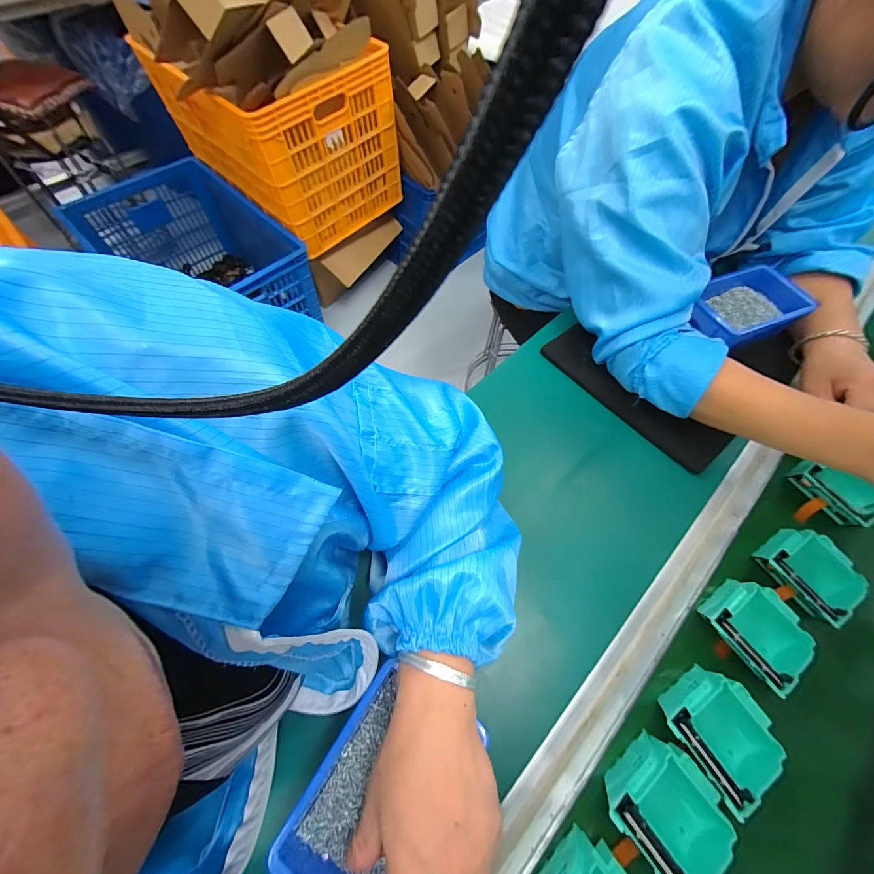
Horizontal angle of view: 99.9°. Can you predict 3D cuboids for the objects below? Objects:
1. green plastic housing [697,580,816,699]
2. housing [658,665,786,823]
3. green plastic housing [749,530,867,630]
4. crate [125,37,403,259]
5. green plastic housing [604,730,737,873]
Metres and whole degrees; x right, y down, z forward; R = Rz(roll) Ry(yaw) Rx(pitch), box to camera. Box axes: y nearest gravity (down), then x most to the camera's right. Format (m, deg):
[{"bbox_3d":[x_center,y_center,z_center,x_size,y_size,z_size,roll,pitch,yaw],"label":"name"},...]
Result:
[{"bbox_3d":[0.303,0.181,0.351,0.081,0.037,0.078,-31,67,-16],"label":"green plastic housing"},{"bbox_3d":[0.240,0.250,0.313,0.080,0.034,0.077,-29,67,-15],"label":"housing"},{"bbox_3d":[0.381,0.138,0.377,0.072,0.034,0.076,-28,67,-15],"label":"green plastic housing"},{"bbox_3d":[-0.494,-0.974,1.188,0.593,0.404,0.471,41,66,19],"label":"crate"},{"bbox_3d":[0.183,0.295,0.289,0.080,0.041,0.083,-33,68,-17],"label":"green plastic housing"}]

